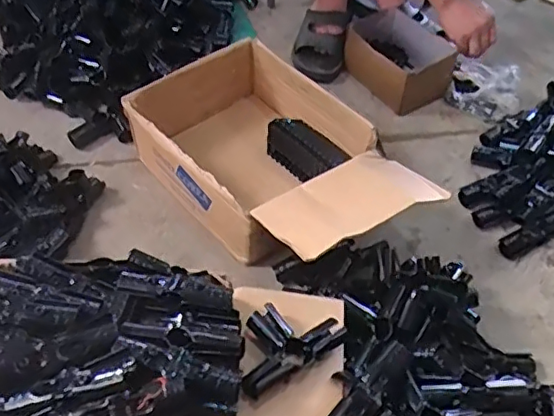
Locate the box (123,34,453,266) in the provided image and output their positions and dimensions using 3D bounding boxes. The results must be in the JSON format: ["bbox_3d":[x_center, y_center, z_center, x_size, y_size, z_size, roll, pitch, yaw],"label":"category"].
[{"bbox_3d":[0.003,-0.079,0.946,0.290,0.165,0.472,-34,58,-26],"label":"box"}]

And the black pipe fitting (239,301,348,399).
[{"bbox_3d":[0.005,0.149,0.666,0.132,0.034,0.077,-29,56,-23],"label":"black pipe fitting"}]

